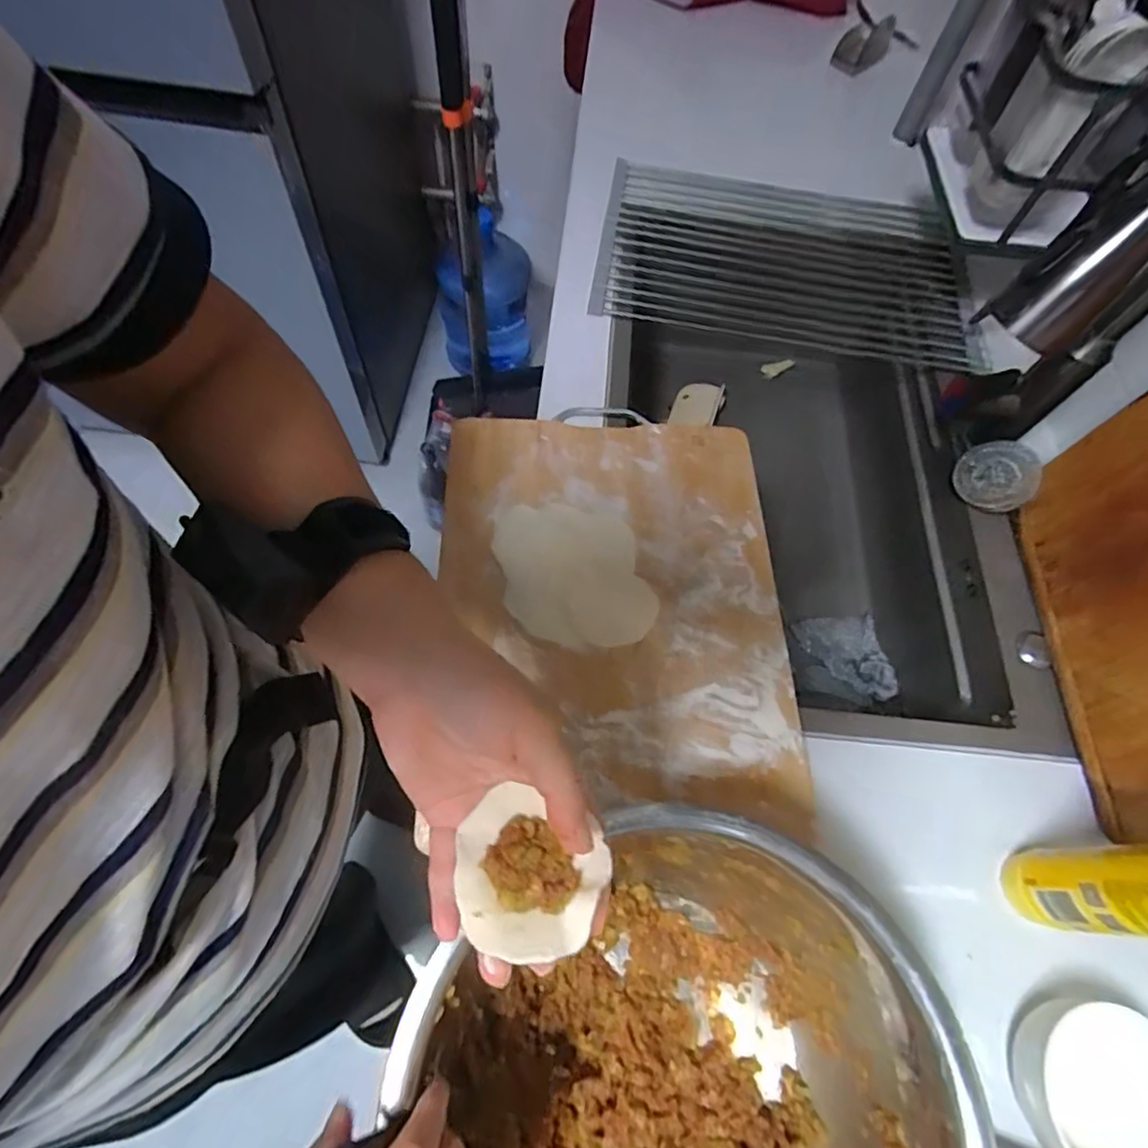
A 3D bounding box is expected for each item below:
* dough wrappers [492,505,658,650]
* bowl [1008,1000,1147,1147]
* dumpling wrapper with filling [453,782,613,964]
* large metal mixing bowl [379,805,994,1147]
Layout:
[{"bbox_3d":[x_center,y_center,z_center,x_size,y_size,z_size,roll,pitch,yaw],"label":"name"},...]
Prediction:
[{"bbox_3d":[-0.001,-0.002,0.538,0.119,0.006,0.142,-12,66,-10],"label":"dough wrappers"},{"bbox_3d":[0.341,0.334,0.391,0.094,0.054,0.102,24,65,7],"label":"bowl"},{"bbox_3d":[-0.020,0.127,0.261,0.062,0.012,0.058,22,66,7],"label":"dumpling wrapper with filling"},{"bbox_3d":[0.061,0.295,0.343,0.269,0.110,0.262,2,64,-4],"label":"large metal mixing bowl"}]

